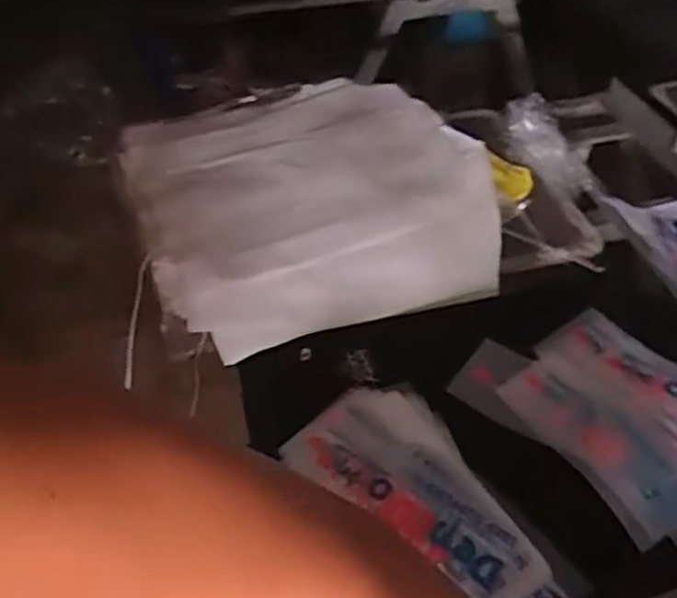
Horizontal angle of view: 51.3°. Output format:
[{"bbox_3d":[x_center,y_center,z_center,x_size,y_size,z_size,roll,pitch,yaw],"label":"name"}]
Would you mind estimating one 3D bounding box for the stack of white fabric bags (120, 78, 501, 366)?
[{"bbox_3d":[-0.040,-0.149,1.000,0.466,0.119,0.418,-13,47,-14],"label":"stack of white fabric bags"}]

